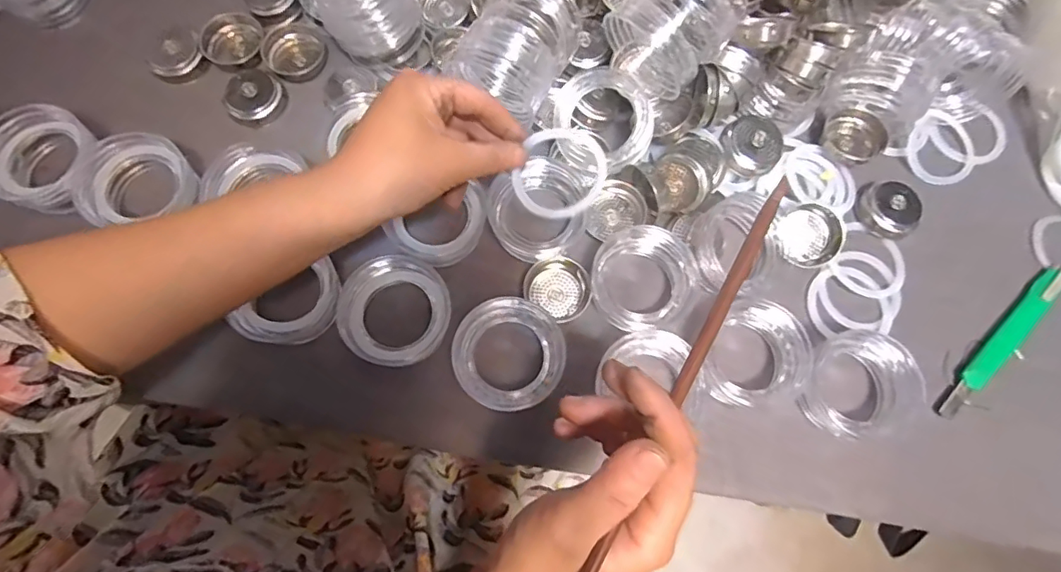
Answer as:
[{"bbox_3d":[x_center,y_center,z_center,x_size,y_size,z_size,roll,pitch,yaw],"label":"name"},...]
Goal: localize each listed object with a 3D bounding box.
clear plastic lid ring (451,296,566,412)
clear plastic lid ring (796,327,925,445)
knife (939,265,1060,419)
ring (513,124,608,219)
[{"bbox_3d":[-0.013,0.043,0.347,0.069,0.017,0.068,1,73,-2],"label":"clear plastic lid ring"},{"bbox_3d":[0.215,0.067,0.350,0.069,0.029,0.066,1,73,-2],"label":"clear plastic lid ring"},{"bbox_3d":[0.328,0.036,0.380,0.146,0.014,0.014,-42,79,-13],"label":"knife"},{"bbox_3d":[0.019,-0.068,0.337,0.054,0.007,0.057,-7,119,-13],"label":"ring"}]

